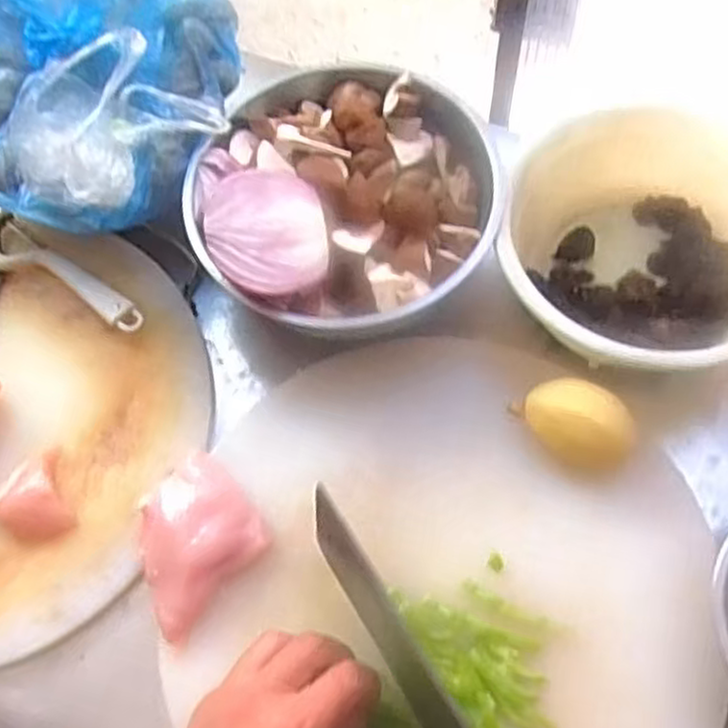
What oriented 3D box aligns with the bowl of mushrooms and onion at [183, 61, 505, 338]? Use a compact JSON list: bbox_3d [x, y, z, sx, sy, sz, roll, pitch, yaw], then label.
[{"bbox_3d":[-0.016,-0.131,0.576,0.223,0.097,0.236,0,65,1],"label":"bowl of mushrooms and onion"}]

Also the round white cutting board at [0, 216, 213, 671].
[{"bbox_3d":[-0.303,0.040,0.565,0.343,0.026,0.344,0,65,1],"label":"round white cutting board"}]

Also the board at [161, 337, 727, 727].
[{"bbox_3d":[0.054,0.147,0.489,0.343,0.027,0.361,0,65,1],"label":"board"}]

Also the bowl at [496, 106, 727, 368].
[{"bbox_3d":[0.207,-0.082,0.558,0.203,0.093,0.212,0,65,1],"label":"bowl"}]

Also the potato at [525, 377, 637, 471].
[{"bbox_3d":[0.146,0.044,0.515,0.074,0.047,0.050,41,74,18],"label":"potato"}]

